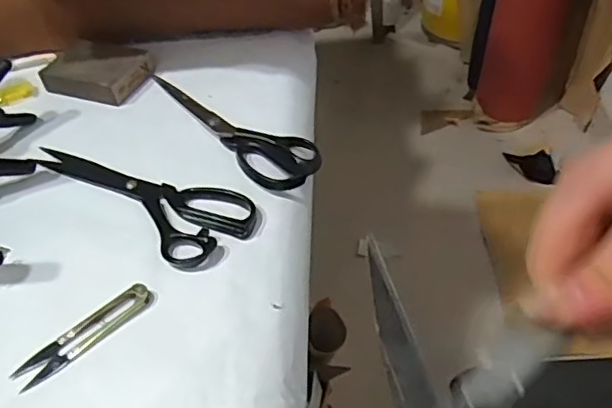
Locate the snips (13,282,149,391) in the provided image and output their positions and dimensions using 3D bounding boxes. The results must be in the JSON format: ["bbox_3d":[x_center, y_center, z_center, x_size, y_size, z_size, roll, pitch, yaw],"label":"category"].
[{"bbox_3d":[-0.155,0.091,0.408,0.100,0.006,0.024,-35,52,-24],"label":"snips"}]

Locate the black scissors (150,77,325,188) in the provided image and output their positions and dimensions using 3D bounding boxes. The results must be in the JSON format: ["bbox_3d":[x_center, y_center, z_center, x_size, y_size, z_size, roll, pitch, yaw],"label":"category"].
[{"bbox_3d":[-0.070,-0.081,0.557,0.066,0.010,0.220,-33,51,-22],"label":"black scissors"}]

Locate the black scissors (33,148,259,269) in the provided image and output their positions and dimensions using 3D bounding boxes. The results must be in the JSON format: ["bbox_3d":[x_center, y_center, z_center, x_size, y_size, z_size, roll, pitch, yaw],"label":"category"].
[{"bbox_3d":[-0.149,-0.014,0.504,0.232,0.008,0.079,25,54,28],"label":"black scissors"}]

